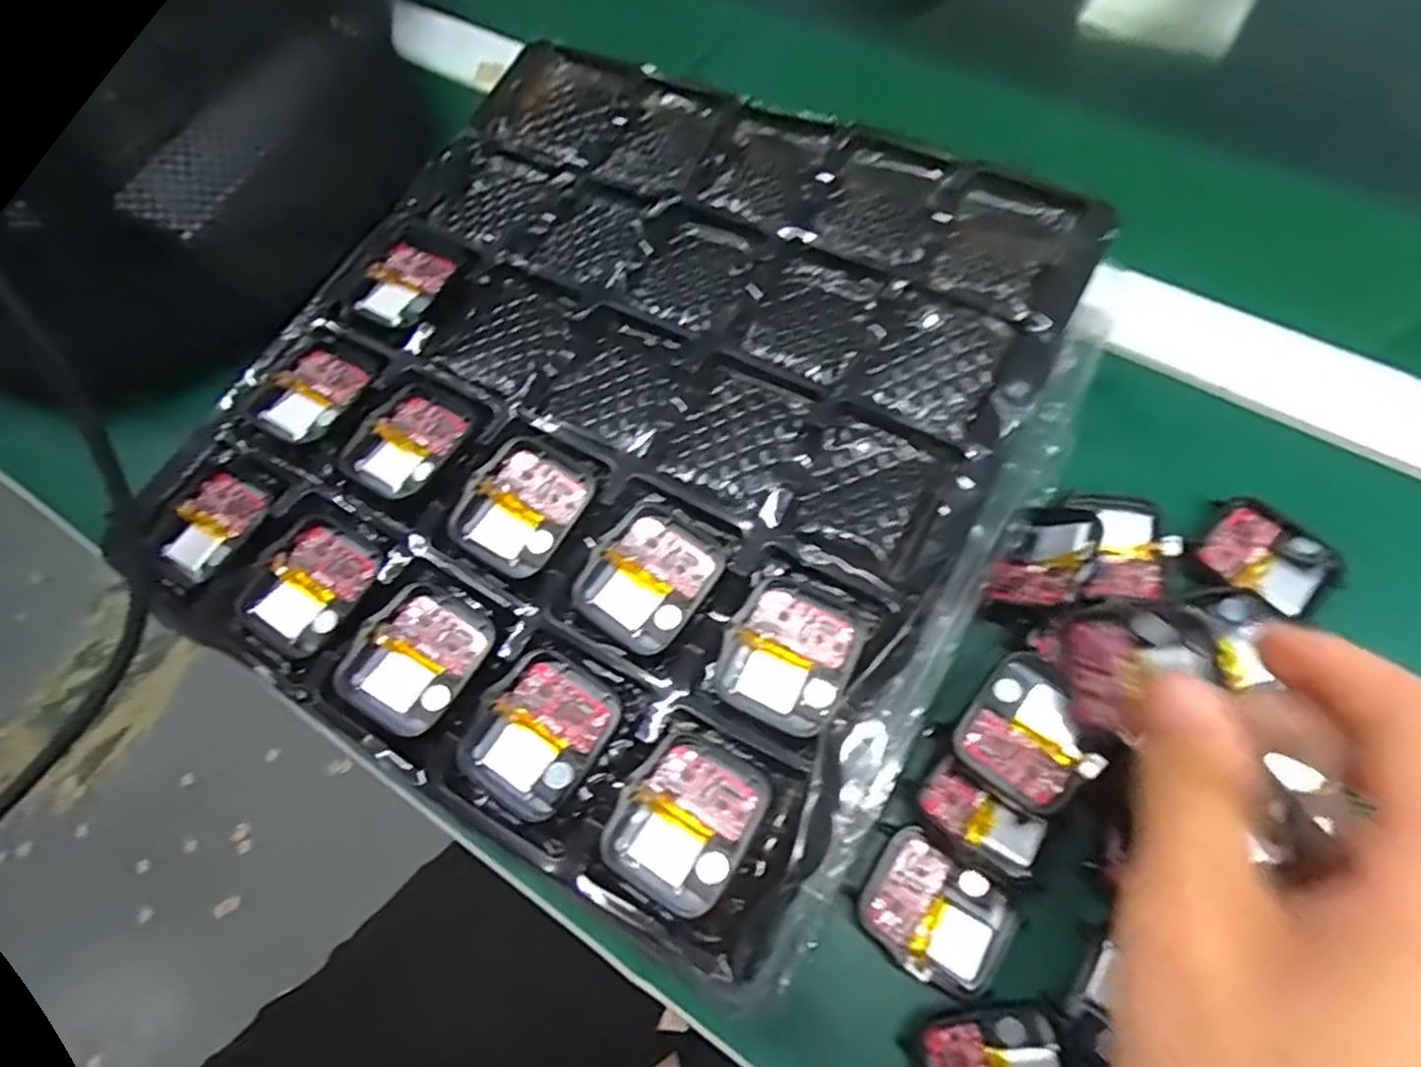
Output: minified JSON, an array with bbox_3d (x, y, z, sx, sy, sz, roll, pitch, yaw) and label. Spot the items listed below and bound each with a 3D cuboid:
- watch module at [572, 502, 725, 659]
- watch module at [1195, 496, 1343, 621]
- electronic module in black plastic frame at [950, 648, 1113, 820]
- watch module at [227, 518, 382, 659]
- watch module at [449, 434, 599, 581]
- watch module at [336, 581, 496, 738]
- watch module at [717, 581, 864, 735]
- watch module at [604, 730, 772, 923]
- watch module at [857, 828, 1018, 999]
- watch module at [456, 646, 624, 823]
[{"bbox_3d":[-0.019,0.014,0.223,0.035,0.010,0.041,33,73,16],"label":"watch module"},{"bbox_3d":[0.199,0.009,0.250,0.042,0.007,0.033,40,76,18],"label":"watch module"},{"bbox_3d":[0.099,0.062,0.218,0.040,0.011,0.037,-43,71,-13],"label":"electronic module in black plastic frame"},{"bbox_3d":[-0.131,0.018,0.231,0.034,0.008,0.043,30,73,15],"label":"watch module"},{"bbox_3d":[-0.060,-0.009,0.229,0.036,0.006,0.042,29,72,15],"label":"watch module"},{"bbox_3d":[-0.090,0.039,0.220,0.035,0.010,0.043,27,72,15],"label":"watch module"},{"bbox_3d":[0.024,0.035,0.211,0.036,0.005,0.040,25,71,14],"label":"watch module"},{"bbox_3d":[-0.007,0.078,0.195,0.035,0.012,0.043,27,72,15],"label":"watch module"},{"bbox_3d":[0.069,0.117,0.218,0.041,0.006,0.035,35,74,17],"label":"watch module"},{"bbox_3d":[-0.050,0.058,0.208,0.036,0.010,0.044,31,73,16],"label":"watch module"}]

